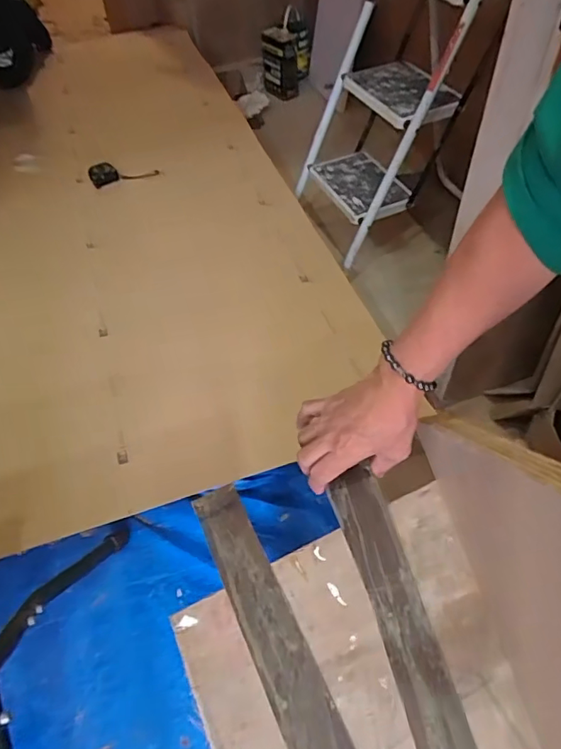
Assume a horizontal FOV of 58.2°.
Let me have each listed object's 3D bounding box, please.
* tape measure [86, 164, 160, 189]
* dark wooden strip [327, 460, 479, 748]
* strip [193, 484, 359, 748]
[{"bbox_3d":[-0.517,-0.668,1.645,0.216,0.034,0.090,-14,57,-4],"label":"tape measure"},{"bbox_3d":[0.117,0.254,0.399,0.046,0.011,0.392,-14,53,-4],"label":"dark wooden strip"},{"bbox_3d":[0.029,0.280,0.386,0.048,0.009,0.446,-24,54,-12],"label":"strip"}]

